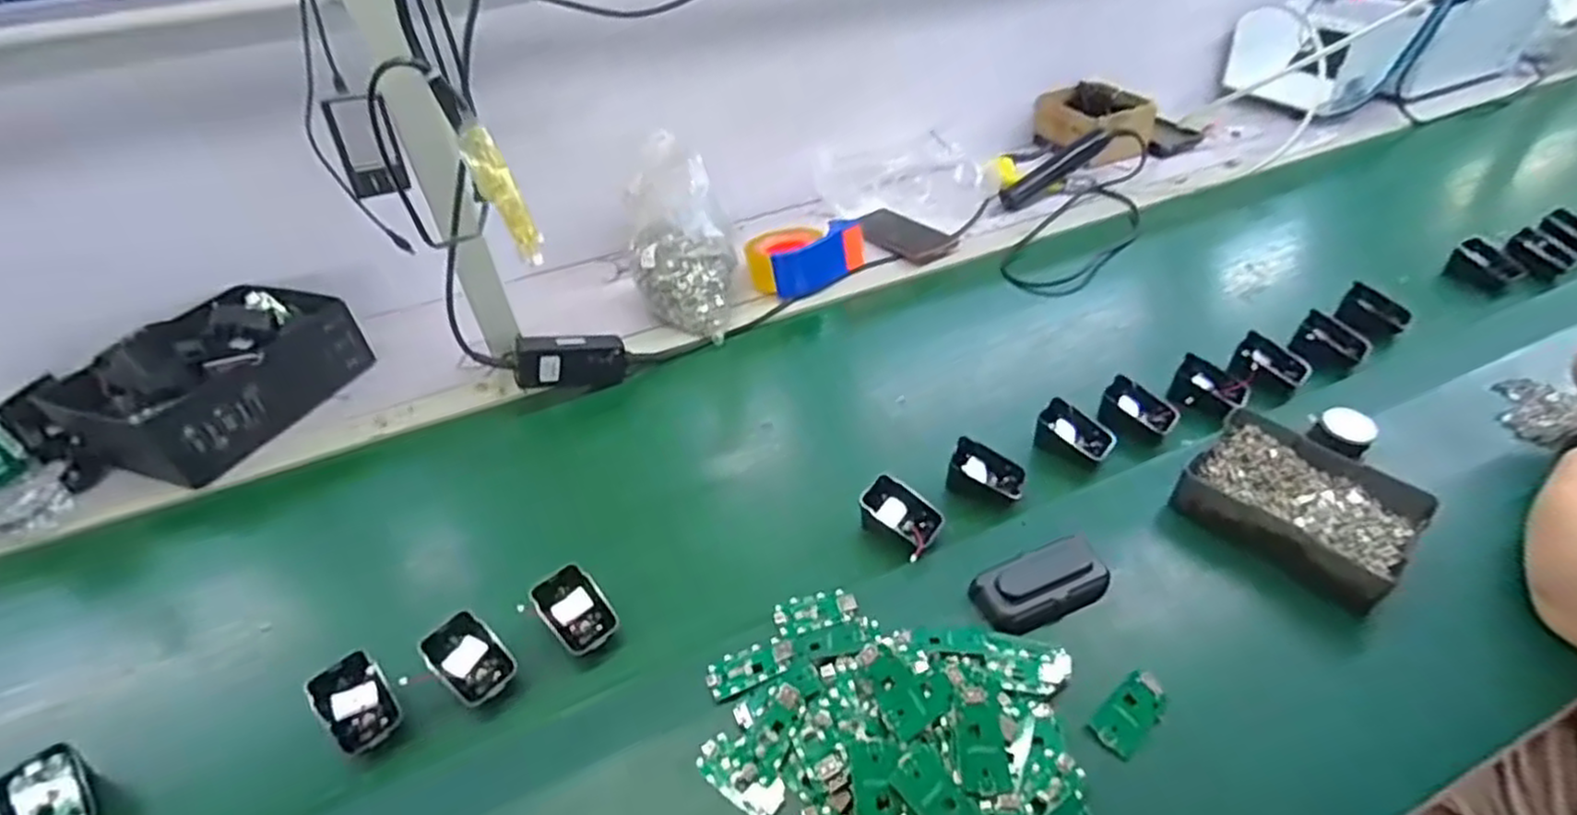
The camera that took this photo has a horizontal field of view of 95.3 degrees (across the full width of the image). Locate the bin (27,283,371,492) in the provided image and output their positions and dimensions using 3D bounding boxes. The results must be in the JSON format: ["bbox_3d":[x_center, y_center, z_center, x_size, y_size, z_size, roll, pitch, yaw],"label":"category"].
[{"bbox_3d":[-0.628,-0.037,0.804,0.181,0.091,0.252,14,43,21],"label":"bin"}]

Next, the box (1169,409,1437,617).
[{"bbox_3d":[0.428,0.084,0.607,0.123,0.058,0.157,-32,47,-29],"label":"box"}]

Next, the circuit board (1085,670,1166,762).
[{"bbox_3d":[0.237,0.211,0.496,0.062,0.007,0.031,-35,62,-20],"label":"circuit board"}]

